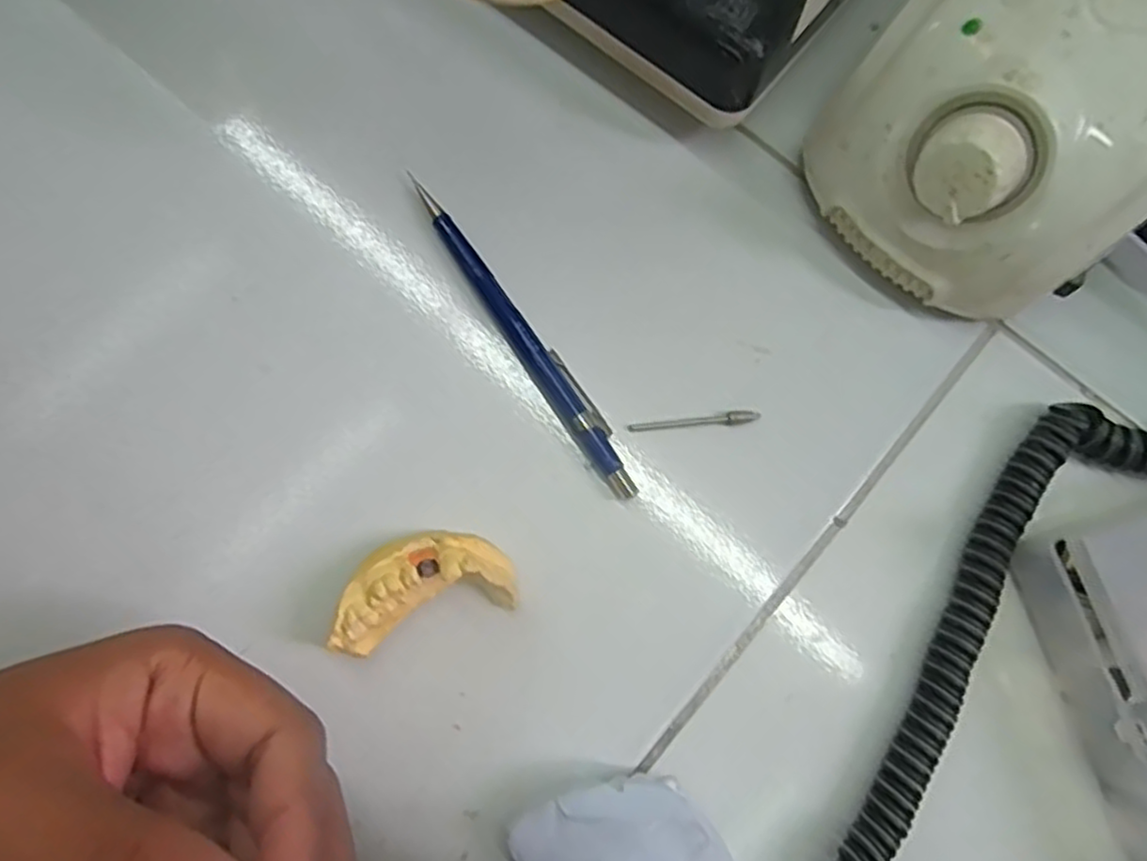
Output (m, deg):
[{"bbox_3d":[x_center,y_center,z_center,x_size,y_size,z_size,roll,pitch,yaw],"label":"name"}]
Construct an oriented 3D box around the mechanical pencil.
[{"bbox_3d":[-0.017,-0.034,0.250,0.012,0.011,0.135,-33,81,-9],"label":"mechanical pencil"}]

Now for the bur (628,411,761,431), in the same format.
[{"bbox_3d":[0.042,-0.003,0.247,0.045,0.004,0.004,-6,78,-1],"label":"bur"}]

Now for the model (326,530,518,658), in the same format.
[{"bbox_3d":[-0.047,0.049,0.225,0.054,0.025,0.030,-13,78,-5],"label":"model"}]

